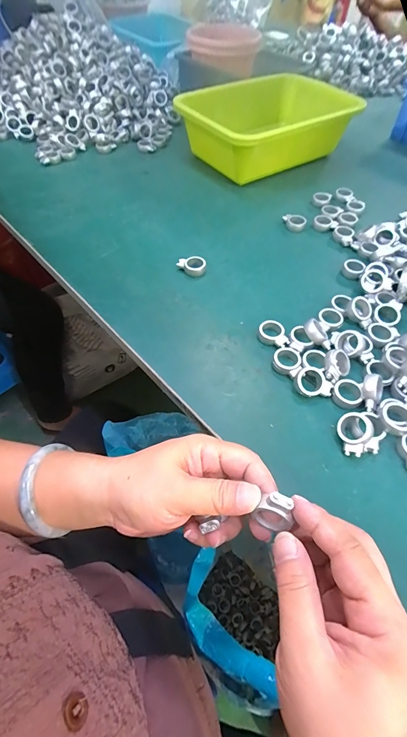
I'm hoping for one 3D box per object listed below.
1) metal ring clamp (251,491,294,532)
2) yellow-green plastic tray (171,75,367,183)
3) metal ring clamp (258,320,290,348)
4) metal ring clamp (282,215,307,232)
[{"bbox_3d":[0.045,0.084,0.198,0.022,0.028,0.010,19,34,12],"label":"metal ring clamp"},{"bbox_3d":[0.107,-0.407,0.547,0.296,0.084,0.204,-29,60,-18],"label":"yellow-green plastic tray"},{"bbox_3d":[0.071,-0.033,0.326,0.023,0.011,0.032,-26,59,-17],"label":"metal ring clamp"},{"bbox_3d":[0.124,-0.199,0.444,0.031,0.012,0.025,9,55,6],"label":"metal ring clamp"}]

